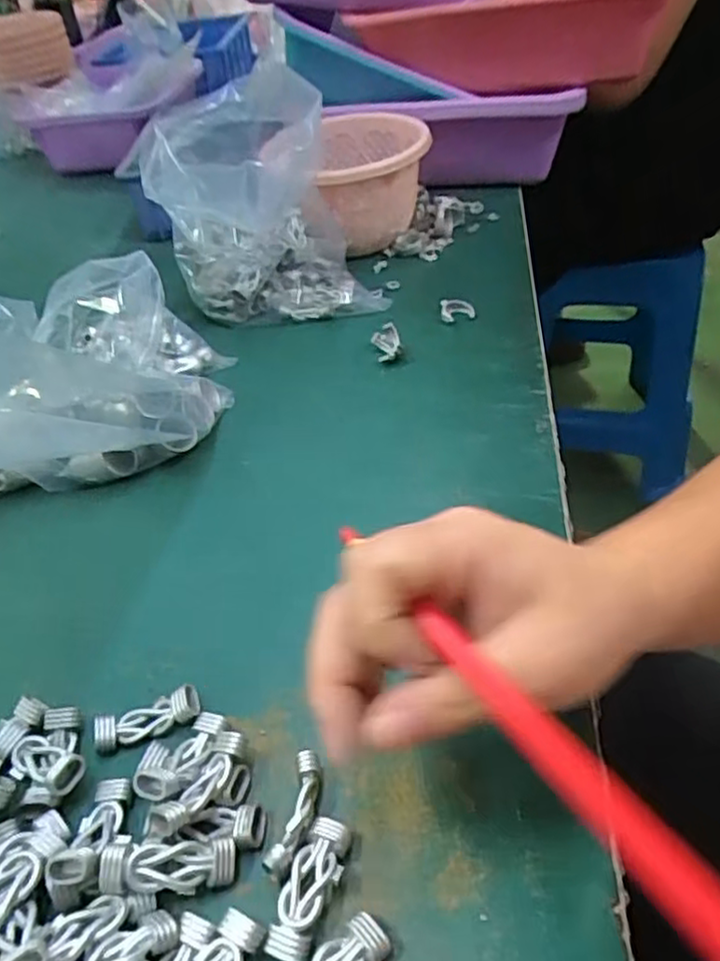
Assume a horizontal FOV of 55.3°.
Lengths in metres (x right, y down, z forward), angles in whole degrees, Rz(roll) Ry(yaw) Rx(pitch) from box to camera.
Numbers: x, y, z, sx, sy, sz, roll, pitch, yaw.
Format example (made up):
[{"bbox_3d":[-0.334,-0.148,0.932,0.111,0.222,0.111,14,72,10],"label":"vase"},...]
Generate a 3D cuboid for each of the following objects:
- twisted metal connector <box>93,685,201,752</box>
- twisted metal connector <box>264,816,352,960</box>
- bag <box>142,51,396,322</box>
[{"bbox_3d":[-0.092,0.104,0.300,0.045,0.011,0.015,-15,42,-9],"label":"twisted metal connector"},{"bbox_3d":[-0.017,0.144,0.243,0.017,0.011,0.046,13,45,21],"label":"twisted metal connector"},{"bbox_3d":[-0.079,-0.209,0.526,0.149,0.153,0.119,-15,42,-8],"label":"bag"}]

